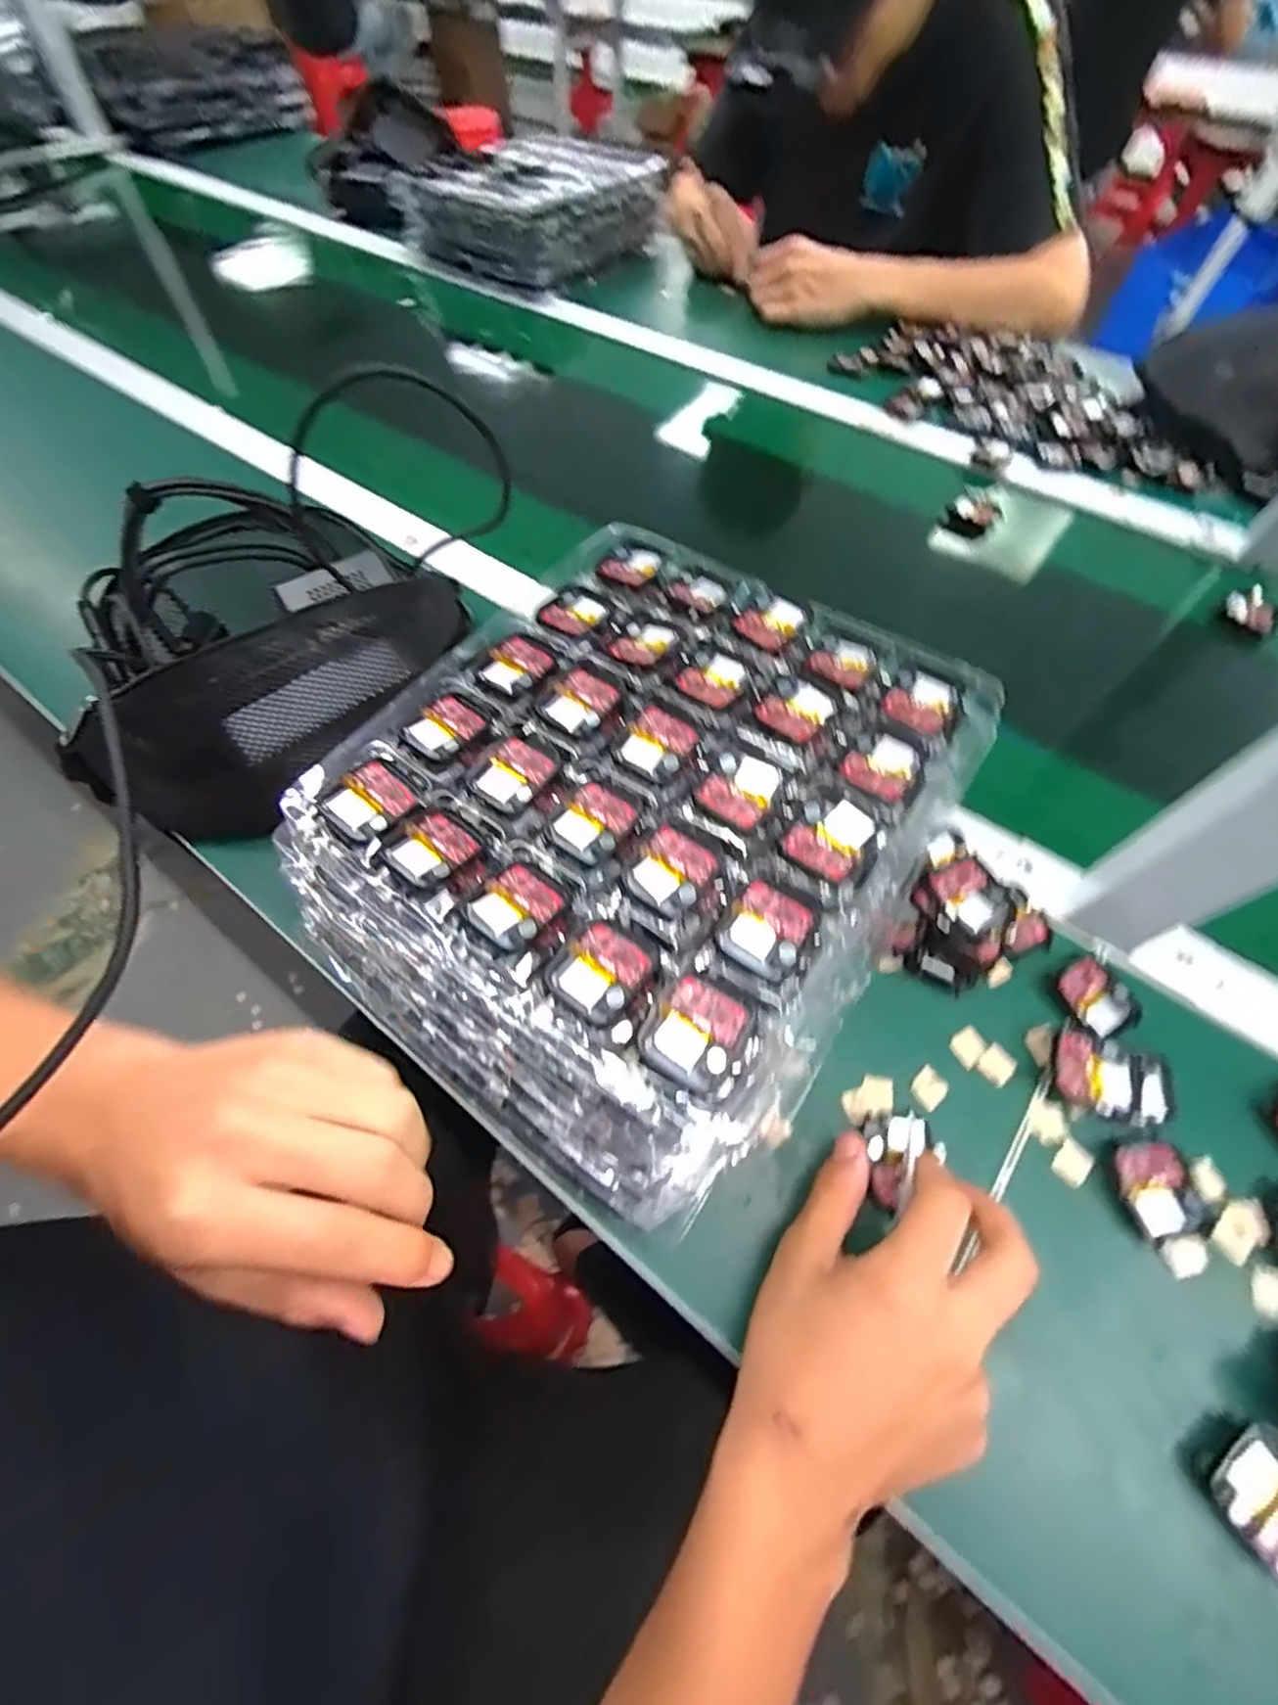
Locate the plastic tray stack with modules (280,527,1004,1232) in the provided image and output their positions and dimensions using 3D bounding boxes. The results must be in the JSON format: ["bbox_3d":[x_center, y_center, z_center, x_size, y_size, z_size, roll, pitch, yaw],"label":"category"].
[{"bbox_3d":[0.002,-0.014,0.355,0.276,0.110,0.324,33,66,18],"label":"plastic tray stack with modules"}]

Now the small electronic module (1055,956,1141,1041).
[{"bbox_3d":[0.261,0.084,0.352,0.037,0.011,0.042,-24,63,-12],"label":"small electronic module"}]

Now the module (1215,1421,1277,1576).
[{"bbox_3d":[0.262,0.266,0.251,0.040,0.010,0.041,-35,65,-17],"label":"module"}]

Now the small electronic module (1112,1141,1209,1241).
[{"bbox_3d":[0.259,0.168,0.308,0.034,0.007,0.040,-5,60,-2],"label":"small electronic module"}]

